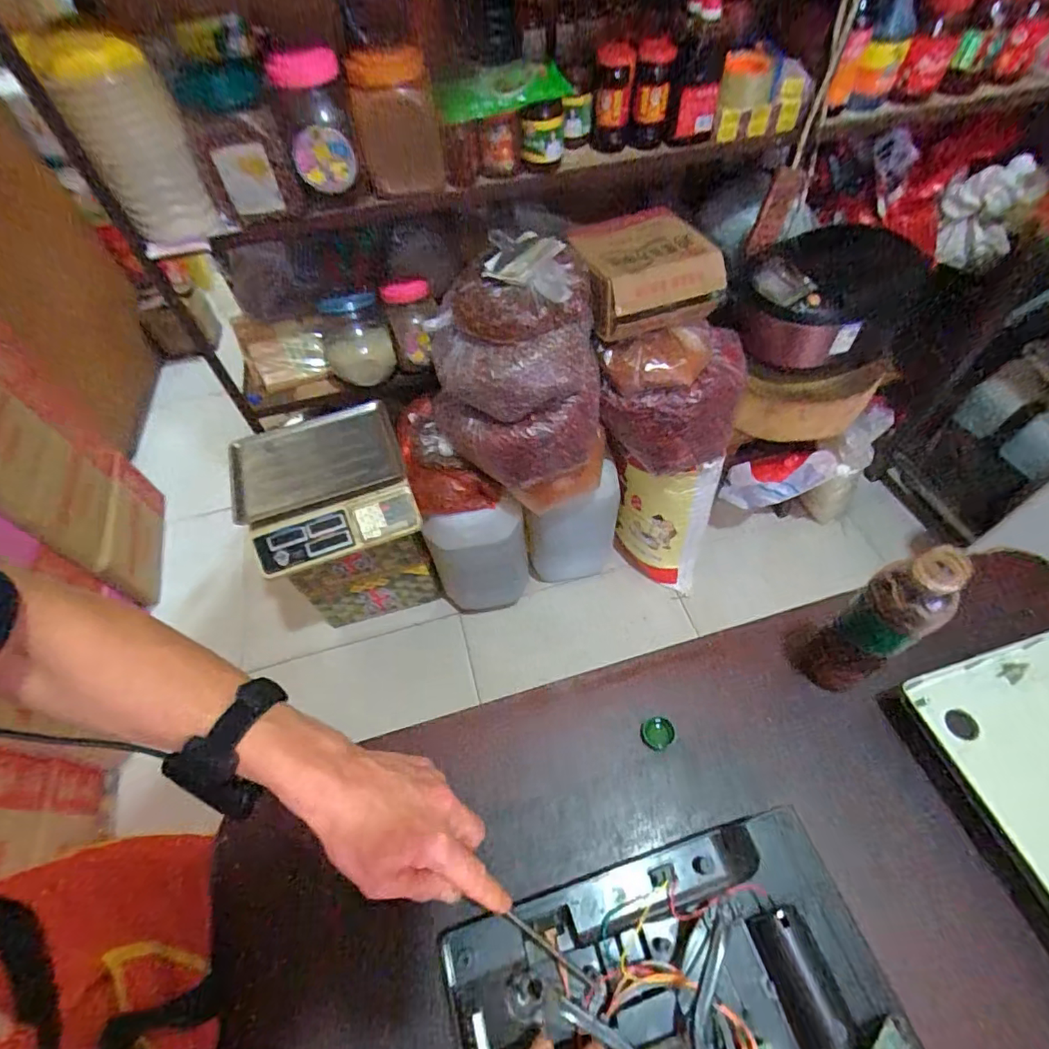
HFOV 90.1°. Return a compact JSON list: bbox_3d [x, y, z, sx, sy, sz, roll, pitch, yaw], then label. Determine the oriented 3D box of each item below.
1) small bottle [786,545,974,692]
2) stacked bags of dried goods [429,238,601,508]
[{"bbox_3d":[0.314,0.094,0.474,0.057,0.199,0.063,-29,59,-14],"label":"small bottle"},{"bbox_3d":[-0.015,-0.277,1.013,0.317,0.383,0.323,-1,57,4],"label":"stacked bags of dried goods"}]

